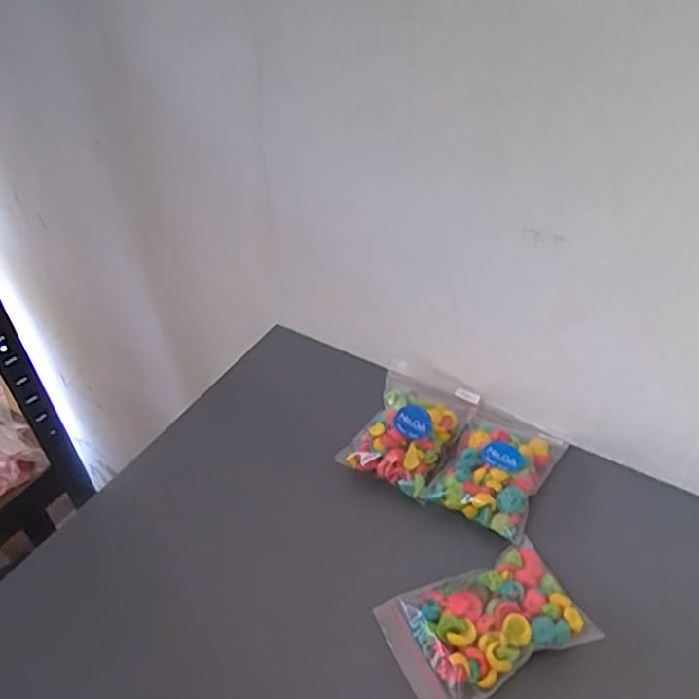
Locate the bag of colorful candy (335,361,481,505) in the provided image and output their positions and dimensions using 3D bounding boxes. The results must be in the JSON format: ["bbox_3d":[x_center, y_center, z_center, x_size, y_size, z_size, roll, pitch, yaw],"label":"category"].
[{"bbox_3d":[0.048,0.056,0.492,0.078,0.017,0.115,18,48,24],"label":"bag of colorful candy"}]

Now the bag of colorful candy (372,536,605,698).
[{"bbox_3d":[0.082,0.166,0.380,0.111,0.018,0.074,-20,44,-14],"label":"bag of colorful candy"}]

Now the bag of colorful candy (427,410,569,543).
[{"bbox_3d":[0.114,0.083,0.464,0.068,0.022,0.112,21,49,27],"label":"bag of colorful candy"}]

